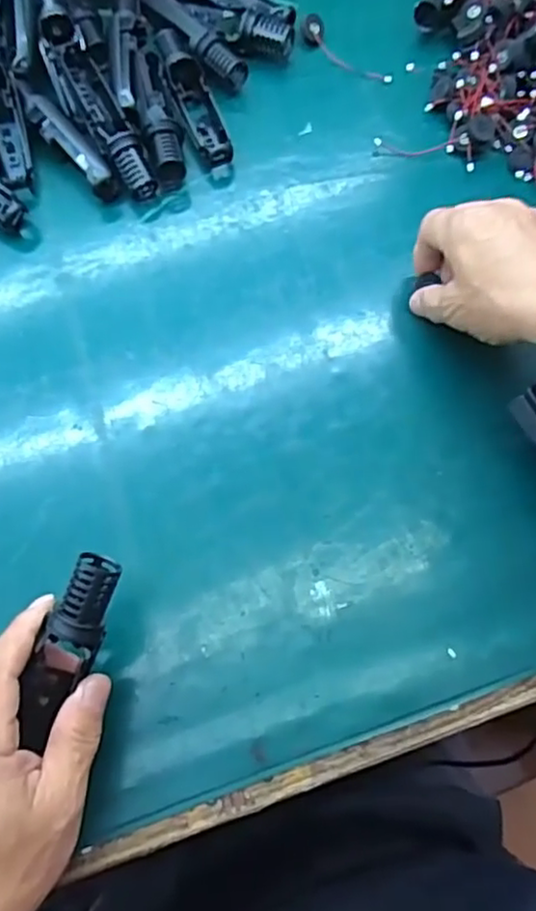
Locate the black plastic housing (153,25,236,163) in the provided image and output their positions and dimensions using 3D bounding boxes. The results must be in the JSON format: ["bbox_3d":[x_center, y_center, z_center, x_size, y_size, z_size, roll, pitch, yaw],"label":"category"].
[{"bbox_3d":[-0.057,-0.281,0.490,0.029,0.025,0.118,-22,73,-9],"label":"black plastic housing"}]

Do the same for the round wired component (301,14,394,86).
[{"bbox_3d":[0.064,-0.336,0.519,0.023,0.014,0.090,-42,77,-14],"label":"round wired component"}]

